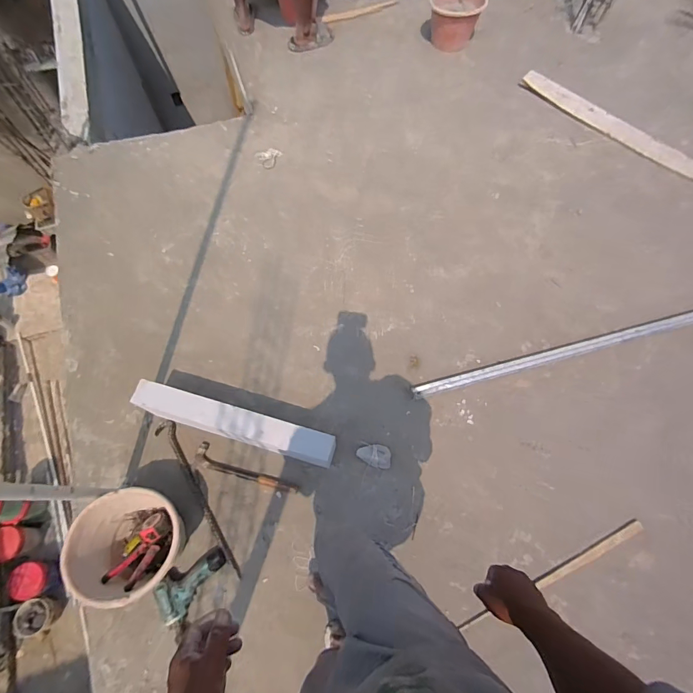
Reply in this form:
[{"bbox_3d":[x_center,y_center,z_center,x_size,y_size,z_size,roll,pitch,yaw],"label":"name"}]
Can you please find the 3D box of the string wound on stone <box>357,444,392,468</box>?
[{"bbox_3d":[0.089,0.350,1.278,0.107,0.014,0.070,9,67,2],"label":"string wound on stone"}]

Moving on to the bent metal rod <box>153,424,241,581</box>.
[{"bbox_3d":[-0.455,0.451,1.227,0.055,0.024,0.532,-33,72,-14],"label":"bent metal rod"}]

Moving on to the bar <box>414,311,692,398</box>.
[{"bbox_3d":[1.218,-0.091,1.490,2.026,0.044,0.056,-13,69,-7],"label":"bar"}]

